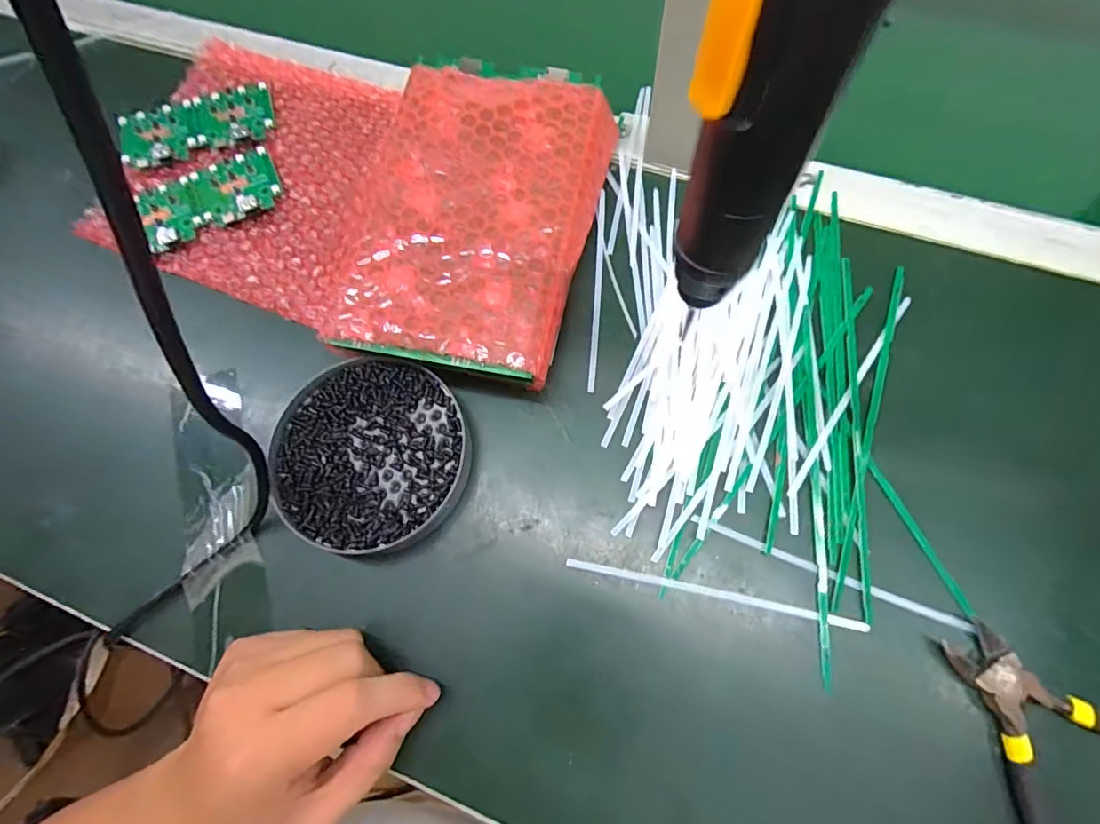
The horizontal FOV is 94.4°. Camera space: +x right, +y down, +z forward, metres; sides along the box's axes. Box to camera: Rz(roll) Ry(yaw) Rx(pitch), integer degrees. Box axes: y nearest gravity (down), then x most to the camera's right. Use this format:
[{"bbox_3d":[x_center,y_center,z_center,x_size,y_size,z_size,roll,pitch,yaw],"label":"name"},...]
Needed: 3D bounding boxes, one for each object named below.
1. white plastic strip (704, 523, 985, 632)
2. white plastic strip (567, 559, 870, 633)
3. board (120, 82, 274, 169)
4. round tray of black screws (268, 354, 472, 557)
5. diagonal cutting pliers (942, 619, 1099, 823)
[{"bbox_3d":[0.151,0.087,0.270,0.135,0.006,0.006,20,75,10],"label":"white plastic strip"},{"bbox_3d":[0.086,0.097,0.271,0.154,0.006,0.005,11,73,7],"label":"white plastic strip"},{"bbox_3d":[-0.267,-0.216,0.385,0.110,0.007,0.056,-19,72,-2],"label":"board"},{"bbox_3d":[-0.104,0.024,0.295,0.109,0.023,0.107,-1,72,4],"label":"round tray of black screws"},{"bbox_3d":[0.238,0.164,0.230,0.103,0.024,0.129,-31,70,-11],"label":"diagonal cutting pliers"}]

